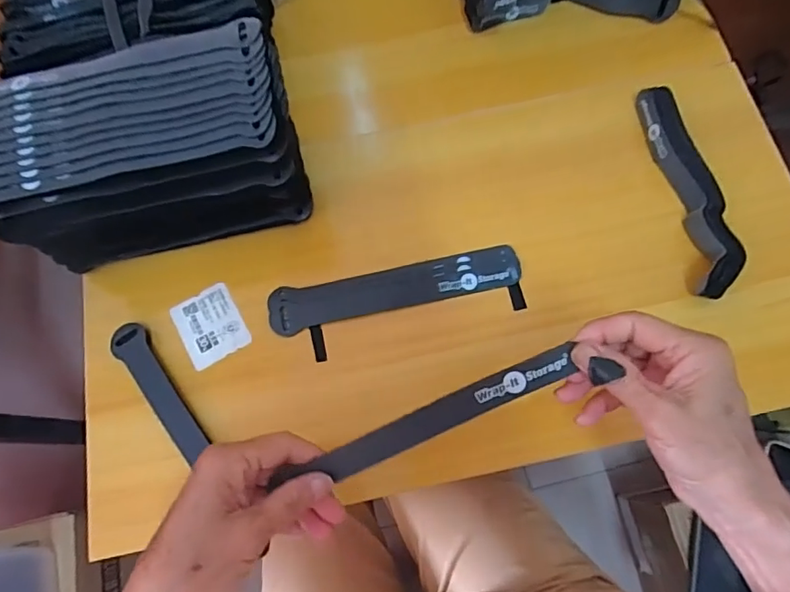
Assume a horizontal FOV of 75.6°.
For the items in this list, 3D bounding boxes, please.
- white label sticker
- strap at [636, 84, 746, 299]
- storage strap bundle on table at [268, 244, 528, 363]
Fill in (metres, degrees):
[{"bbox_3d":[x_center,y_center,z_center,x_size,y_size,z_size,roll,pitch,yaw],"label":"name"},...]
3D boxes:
[{"bbox_3d":[-0.147,0.024,0.407,0.049,0.005,0.058,-30,75,-7],"label":"white label sticker"},{"bbox_3d":[0.239,-0.091,0.412,0.035,0.022,0.185,-8,74,0],"label":"strap"},{"bbox_3d":[0.002,0.004,0.408,0.199,0.007,0.058,-11,74,-1],"label":"storage strap bundle on table"}]

